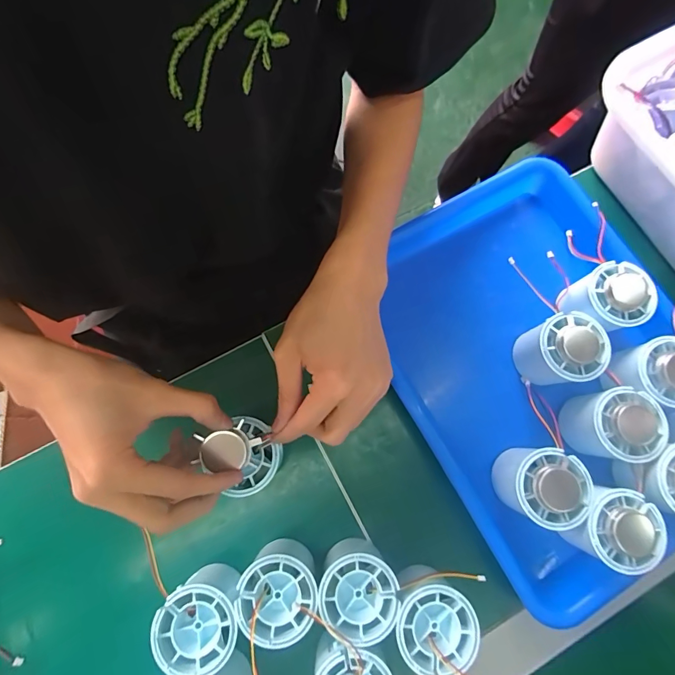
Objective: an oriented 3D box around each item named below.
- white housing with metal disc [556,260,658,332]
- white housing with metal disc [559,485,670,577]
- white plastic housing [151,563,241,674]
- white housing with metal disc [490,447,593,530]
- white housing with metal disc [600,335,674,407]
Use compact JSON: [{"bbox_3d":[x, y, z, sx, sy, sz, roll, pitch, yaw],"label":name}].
[{"bbox_3d":[0.231,-0.032,0.337,0.058,0.034,0.054,-25,79,-7],"label":"white housing with metal disc"},{"bbox_3d":[0.205,0.141,0.298,0.056,0.045,0.055,23,77,3],"label":"white housing with metal disc"},{"bbox_3d":[-0.095,0.199,0.283,0.054,0.047,0.056,0,77,-2],"label":"white plastic housing"},{"bbox_3d":[0.158,0.115,0.307,0.051,0.058,0.052,0,77,-2],"label":"white housing with metal disc"},{"bbox_3d":[0.264,0.028,0.320,0.060,0.035,0.052,27,78,4],"label":"white housing with metal disc"}]

